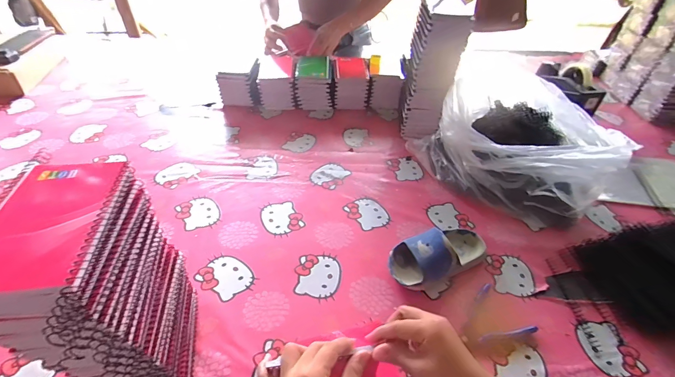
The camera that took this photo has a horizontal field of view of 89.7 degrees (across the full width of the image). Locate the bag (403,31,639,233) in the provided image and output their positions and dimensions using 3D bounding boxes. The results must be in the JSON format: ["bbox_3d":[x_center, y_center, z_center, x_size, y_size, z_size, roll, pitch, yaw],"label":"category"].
[{"bbox_3d":[0.389,-0.107,0.718,0.339,0.143,0.345,-26,50,-28],"label":"bag"}]

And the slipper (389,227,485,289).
[{"bbox_3d":[0.172,0.101,0.559,0.173,0.065,0.088,-16,46,-21],"label":"slipper"}]

